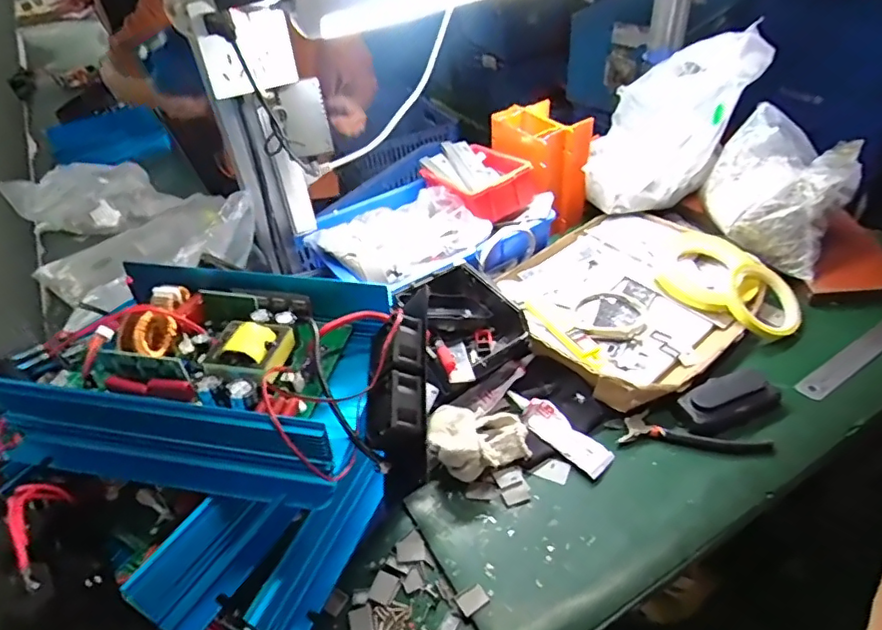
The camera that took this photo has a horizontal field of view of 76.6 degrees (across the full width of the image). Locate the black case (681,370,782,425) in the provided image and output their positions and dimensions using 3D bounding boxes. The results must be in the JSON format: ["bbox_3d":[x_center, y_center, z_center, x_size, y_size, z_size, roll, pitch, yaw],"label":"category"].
[{"bbox_3d":[0.301,0.086,0.576,0.098,0.022,0.049,-16,42,-12],"label":"black case"}]

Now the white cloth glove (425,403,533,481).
[{"bbox_3d":[0.037,0.121,0.546,0.096,0.040,0.063,-10,41,-5],"label":"white cloth glove"}]

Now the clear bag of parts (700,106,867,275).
[{"bbox_3d":[0.435,-0.163,0.742,0.118,0.157,0.182,-34,48,-29],"label":"clear bag of parts"}]

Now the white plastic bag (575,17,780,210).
[{"bbox_3d":[0.325,-0.260,0.800,0.203,0.215,0.154,15,45,23],"label":"white plastic bag"}]

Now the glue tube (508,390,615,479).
[{"bbox_3d":[0.117,0.115,0.573,0.034,0.019,0.123,-35,49,-30],"label":"glue tube"}]

